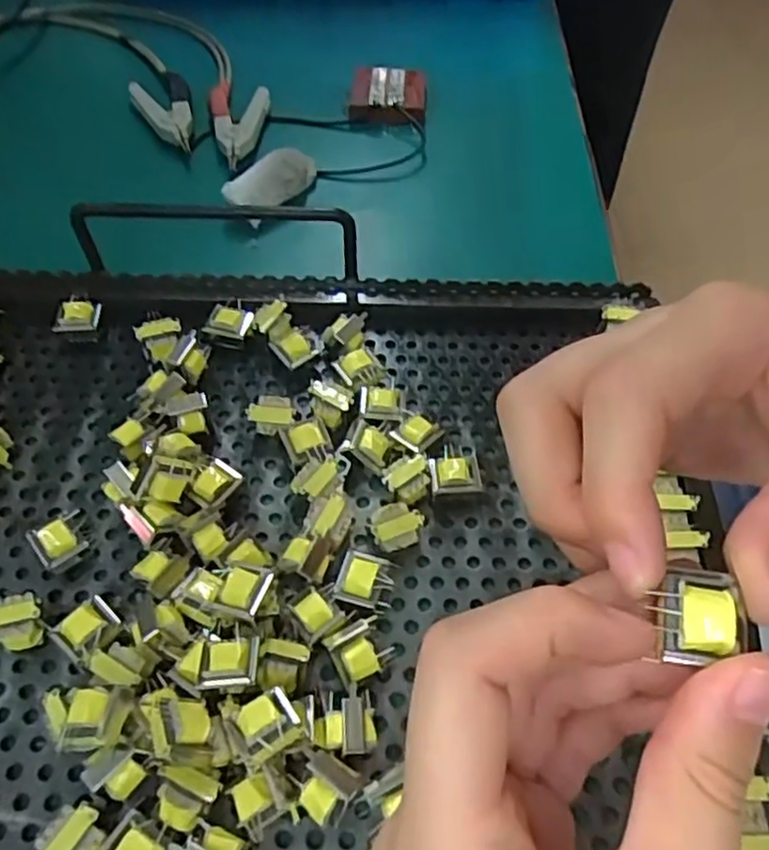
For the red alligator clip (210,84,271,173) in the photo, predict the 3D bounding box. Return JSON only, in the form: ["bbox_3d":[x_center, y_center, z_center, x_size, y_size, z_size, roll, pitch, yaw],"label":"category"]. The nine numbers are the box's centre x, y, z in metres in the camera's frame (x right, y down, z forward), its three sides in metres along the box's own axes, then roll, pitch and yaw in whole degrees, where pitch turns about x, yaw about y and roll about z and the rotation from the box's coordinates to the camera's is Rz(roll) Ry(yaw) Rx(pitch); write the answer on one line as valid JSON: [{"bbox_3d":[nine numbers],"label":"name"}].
[{"bbox_3d":[-0.089,-0.193,0.440,0.037,0.011,0.089,-10,56,-8],"label":"red alligator clip"}]

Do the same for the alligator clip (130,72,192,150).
[{"bbox_3d":[-0.141,-0.201,0.449,0.036,0.013,0.082,-16,57,-12],"label":"alligator clip"}]

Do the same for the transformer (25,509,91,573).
[{"bbox_3d":[-0.123,0.046,0.269,0.020,0.016,0.015,-25,59,-17],"label":"transformer"}]

